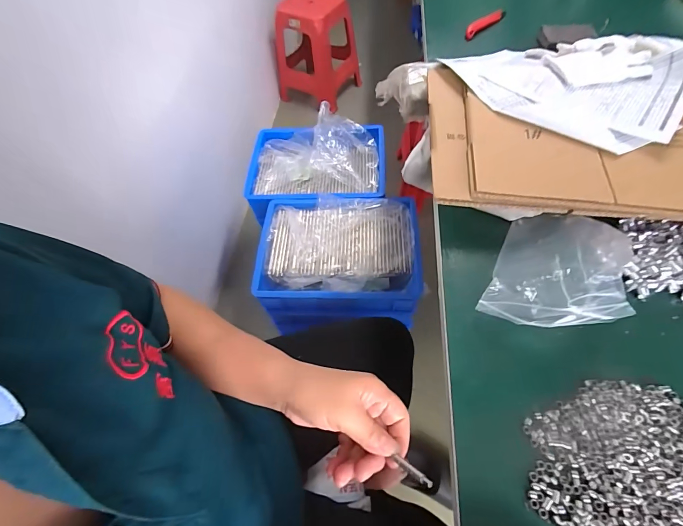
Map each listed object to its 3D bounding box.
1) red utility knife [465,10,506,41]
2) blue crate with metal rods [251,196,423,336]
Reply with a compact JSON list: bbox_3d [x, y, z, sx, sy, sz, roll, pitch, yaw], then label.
[{"bbox_3d":[0.305,-0.513,0.732,0.142,0.024,0.022,-38,64,-18],"label":"red utility knife"},{"bbox_3d":[-0.014,-0.017,0.900,0.409,0.135,0.332,-2,59,3],"label":"blue crate with metal rods"}]

